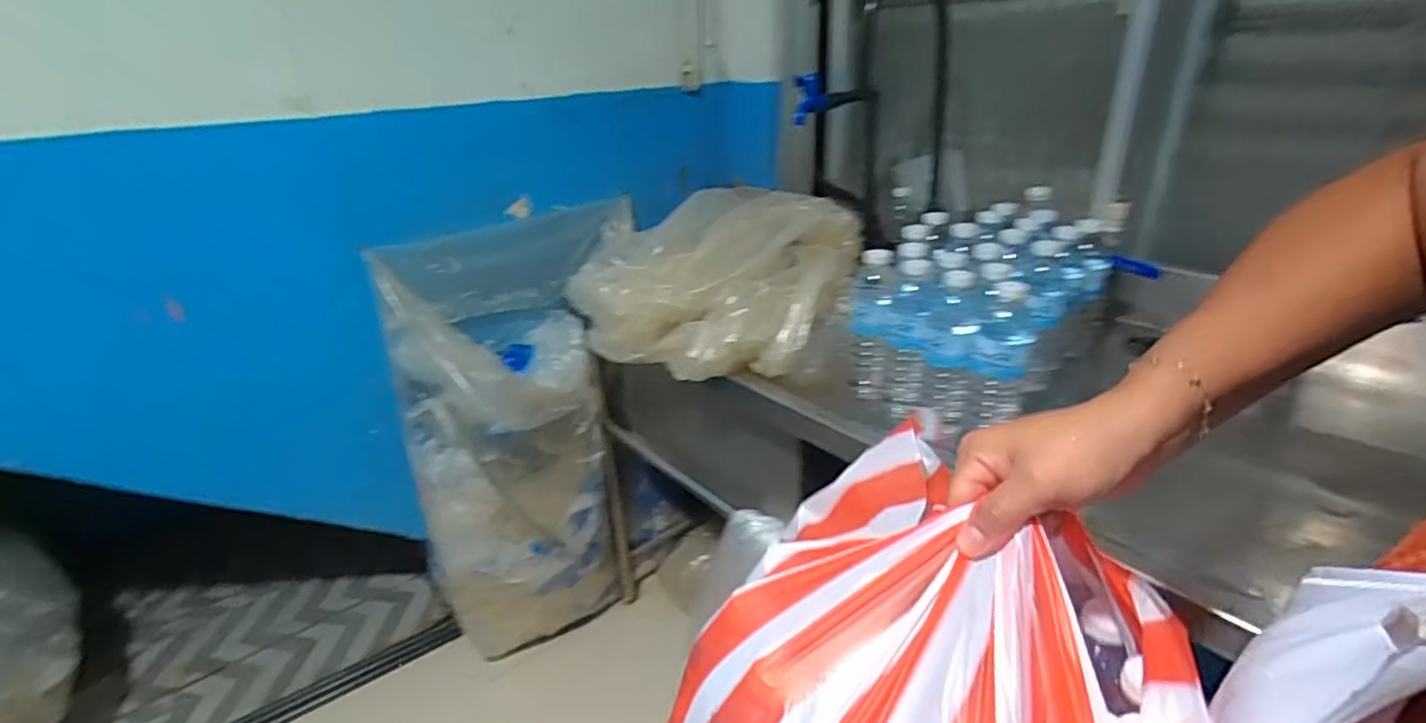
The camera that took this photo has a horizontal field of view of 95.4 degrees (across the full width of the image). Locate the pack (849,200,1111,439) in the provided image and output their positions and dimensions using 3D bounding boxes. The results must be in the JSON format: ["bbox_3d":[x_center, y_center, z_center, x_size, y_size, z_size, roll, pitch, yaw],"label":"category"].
[{"bbox_3d":[0.363,-0.071,0.901,0.230,0.205,0.368,19,33,37],"label":"pack"}]

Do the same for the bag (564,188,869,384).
[{"bbox_3d":[-0.004,-0.138,1.058,0.425,0.206,0.324,9,28,22],"label":"bag"}]

